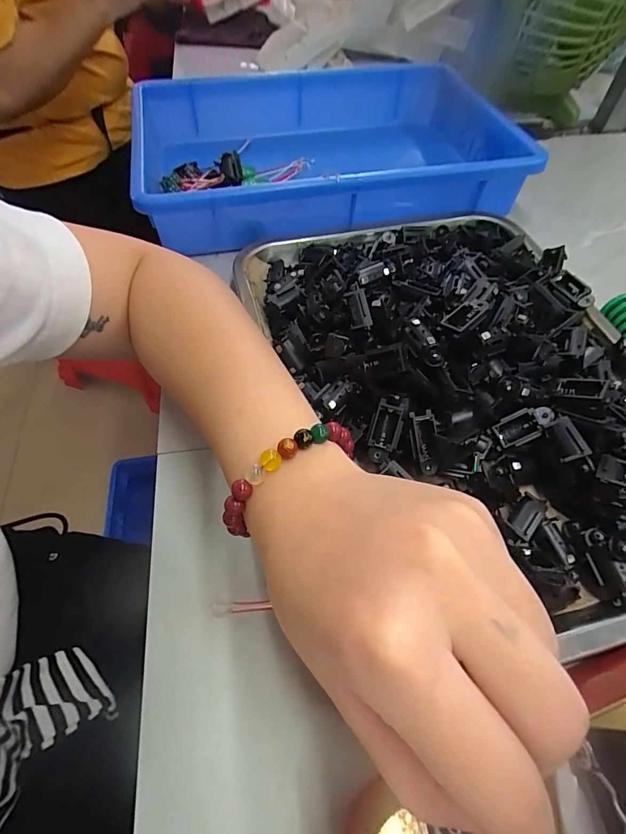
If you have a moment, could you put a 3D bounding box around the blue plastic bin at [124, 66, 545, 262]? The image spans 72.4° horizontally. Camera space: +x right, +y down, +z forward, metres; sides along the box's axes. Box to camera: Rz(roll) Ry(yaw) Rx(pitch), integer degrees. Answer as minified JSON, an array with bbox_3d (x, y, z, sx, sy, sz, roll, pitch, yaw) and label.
[{"bbox_3d":[0.015,-0.277,0.465,0.377,0.090,0.265,-12,55,-8],"label":"blue plastic bin"}]

